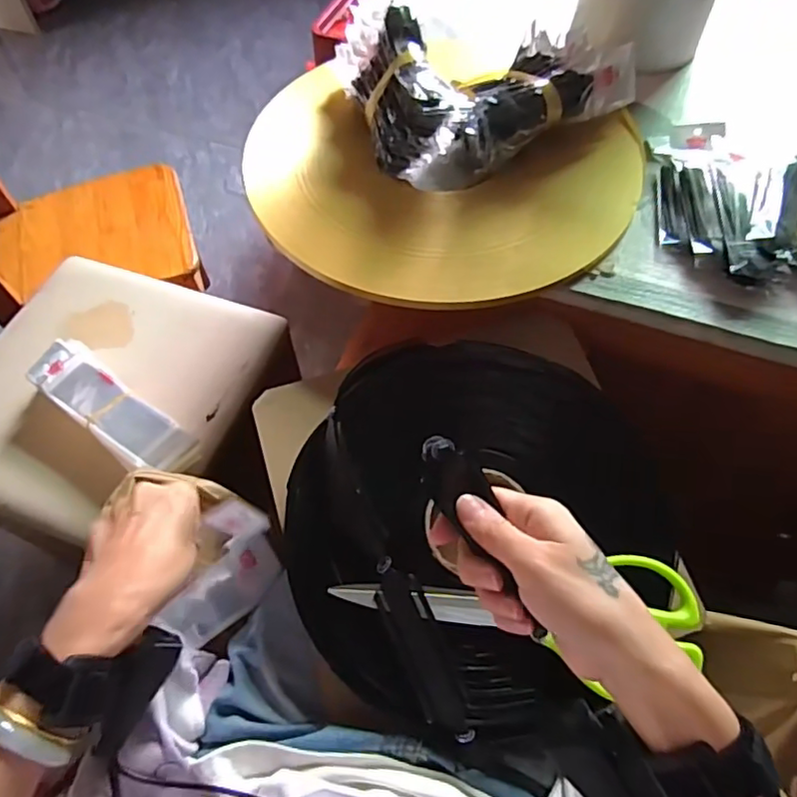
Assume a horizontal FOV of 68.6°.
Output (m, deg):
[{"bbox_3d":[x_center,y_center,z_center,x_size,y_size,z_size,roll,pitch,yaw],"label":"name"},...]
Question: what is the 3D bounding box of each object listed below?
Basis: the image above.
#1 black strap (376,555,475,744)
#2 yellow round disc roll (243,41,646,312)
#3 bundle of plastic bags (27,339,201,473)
[{"bbox_3d":[0.015,0.170,0.399,0.031,0.004,0.122,-21,77,-4],"label":"black strap"},{"bbox_3d":[0.041,-0.237,0.576,0.362,0.014,0.360,0,60,1],"label":"yellow round disc roll"},{"bbox_3d":[-0.301,0.010,0.612,0.218,0.017,0.063,34,66,19],"label":"bundle of plastic bags"}]

